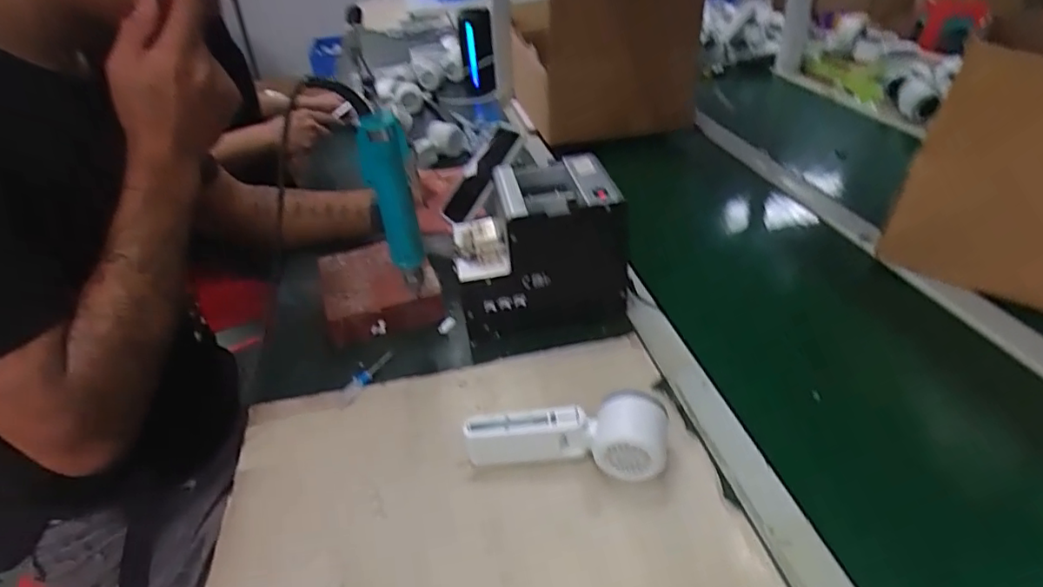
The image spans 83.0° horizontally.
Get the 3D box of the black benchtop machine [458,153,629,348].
[{"bbox_3d":[0.016,-0.052,0.665,0.179,0.147,0.127,-8,34,-7],"label":"black benchtop machine"}]

